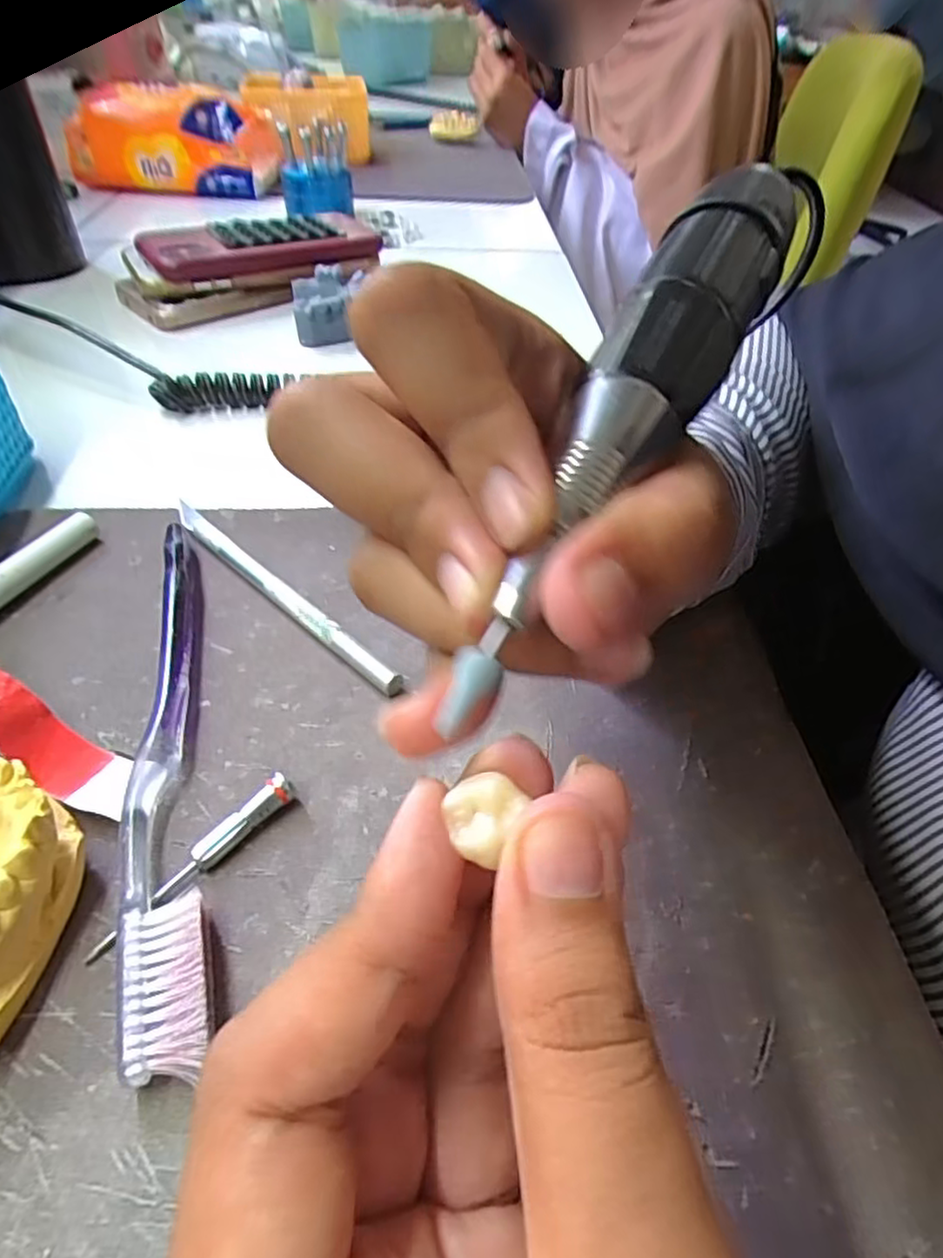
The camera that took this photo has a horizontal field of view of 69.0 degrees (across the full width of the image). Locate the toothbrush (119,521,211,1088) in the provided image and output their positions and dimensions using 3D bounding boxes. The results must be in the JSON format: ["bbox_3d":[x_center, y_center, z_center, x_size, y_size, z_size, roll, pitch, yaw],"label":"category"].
[{"bbox_3d":[-0.088,0.031,0.198,0.020,0.014,0.177,-10,46,-14],"label":"toothbrush"}]

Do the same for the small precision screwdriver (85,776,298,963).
[{"bbox_3d":[-0.070,0.059,0.174,0.006,0.009,0.059,34,52,28],"label":"small precision screwdriver"}]

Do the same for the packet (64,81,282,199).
[{"bbox_3d":[-0.269,-0.437,0.612,0.179,0.073,0.052,0,44,-4],"label":"packet"}]

